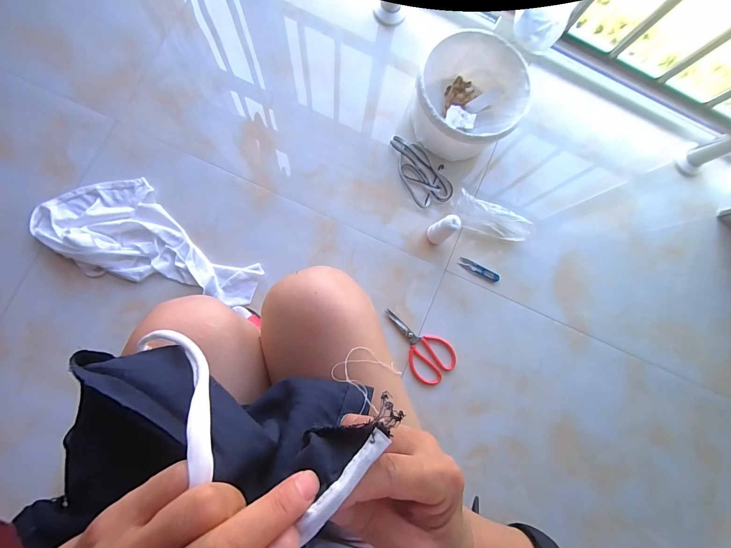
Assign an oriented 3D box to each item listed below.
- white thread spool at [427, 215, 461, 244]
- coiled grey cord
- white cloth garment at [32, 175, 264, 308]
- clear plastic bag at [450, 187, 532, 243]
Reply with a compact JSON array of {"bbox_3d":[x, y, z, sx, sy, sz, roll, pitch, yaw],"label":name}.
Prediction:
[{"bbox_3d":[0.163,-0.092,0.712,0.036,0.122,0.039,0,86,-5],"label":"white thread spool"},{"bbox_3d":[0.122,-0.239,0.777,0.087,0.014,0.184,-34,89,-7],"label":"coiled grey cord"},{"bbox_3d":[-0.446,-0.074,0.698,0.463,0.038,0.211,19,84,-4],"label":"white cloth garment"},{"bbox_3d":[0.290,-0.124,0.767,0.195,0.047,0.063,21,84,-3],"label":"clear plastic bag"}]

